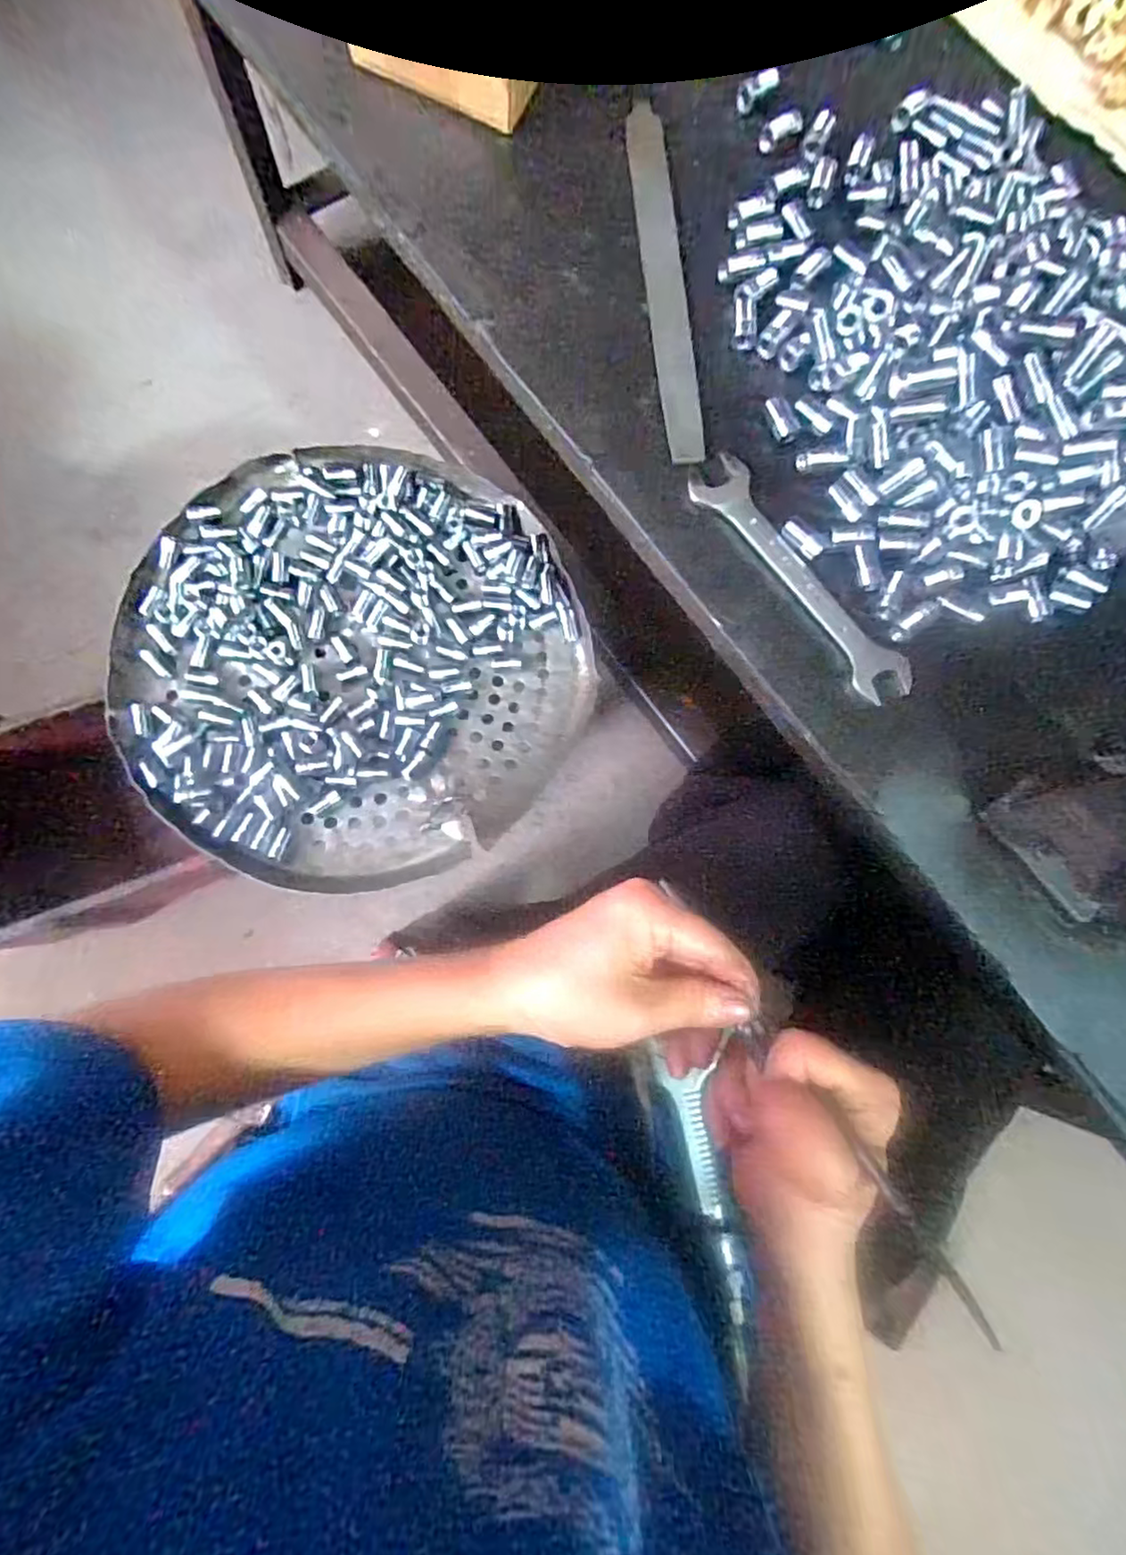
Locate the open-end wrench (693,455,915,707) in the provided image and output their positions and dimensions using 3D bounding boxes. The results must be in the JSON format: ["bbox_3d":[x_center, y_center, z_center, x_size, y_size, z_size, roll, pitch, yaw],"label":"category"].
[{"bbox_3d":[0.142,-0.119,0.392,0.036,0.008,0.176,-38,86,-10],"label":"open-end wrench"}]

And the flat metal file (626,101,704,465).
[{"bbox_3d":[0.064,-0.314,0.413,0.024,0.005,0.249,-5,81,-7],"label":"flat metal file"}]

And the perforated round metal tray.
[{"bbox_3d":[-0.169,-0.104,0.564,0.369,0.044,0.374,0,83,-3],"label":"perforated round metal tray"}]

